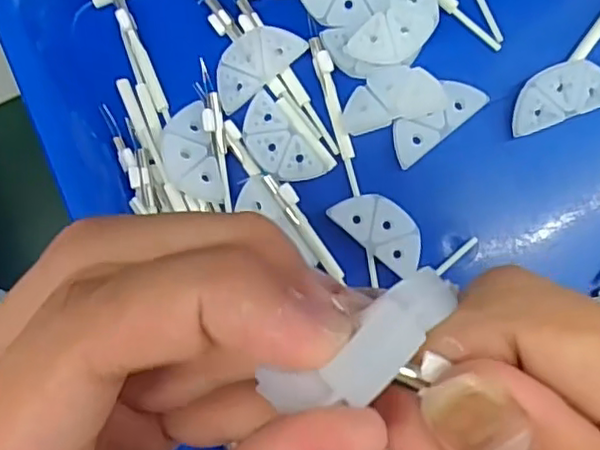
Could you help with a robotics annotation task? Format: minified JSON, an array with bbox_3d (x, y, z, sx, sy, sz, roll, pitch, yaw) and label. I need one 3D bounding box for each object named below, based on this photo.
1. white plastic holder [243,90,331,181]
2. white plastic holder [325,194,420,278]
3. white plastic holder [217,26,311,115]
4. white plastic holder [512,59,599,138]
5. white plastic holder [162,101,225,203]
[{"bbox_3d":[-0.009,-0.031,0.240,0.019,0.004,0.038,-39,85,3],"label":"white plastic holder"},{"bbox_3d":[0.031,0.001,0.236,0.037,0.005,0.019,41,92,6],"label":"white plastic holder"},{"bbox_3d":[-0.018,-0.062,0.240,0.038,0.007,0.019,-39,85,3],"label":"white plastic holder"},{"bbox_3d":[0.095,-0.048,0.232,0.039,0.009,0.019,-20,86,5],"label":"white plastic holder"},{"bbox_3d":[-0.041,-0.027,0.241,0.020,0.006,0.037,-8,87,5],"label":"white plastic holder"}]

